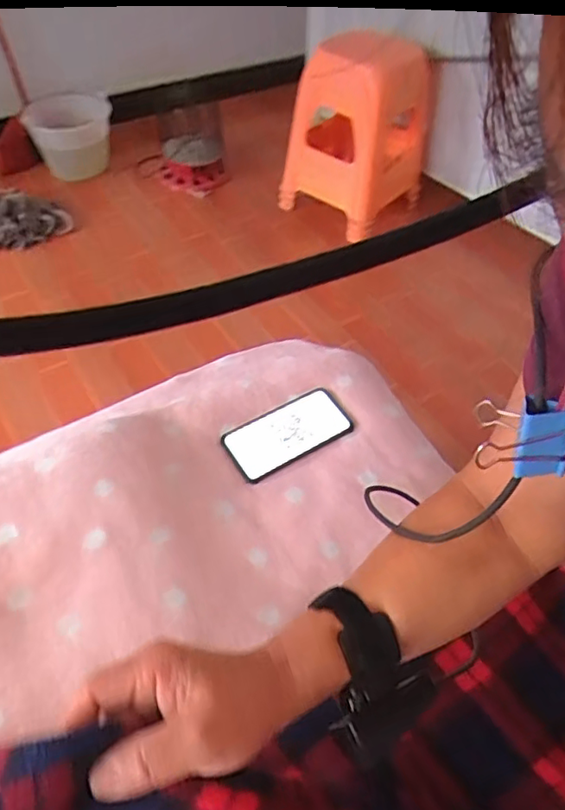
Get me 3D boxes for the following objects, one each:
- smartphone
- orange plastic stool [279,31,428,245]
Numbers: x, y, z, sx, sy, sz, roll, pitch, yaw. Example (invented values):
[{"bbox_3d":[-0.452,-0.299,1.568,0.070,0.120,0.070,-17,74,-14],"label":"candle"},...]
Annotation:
[{"bbox_3d":[0.008,0.033,0.734,0.166,0.010,0.079,-25,55,-23],"label":"smartphone"},{"bbox_3d":[0.222,-0.809,1.737,0.369,0.504,0.359,23,53,16],"label":"orange plastic stool"}]

